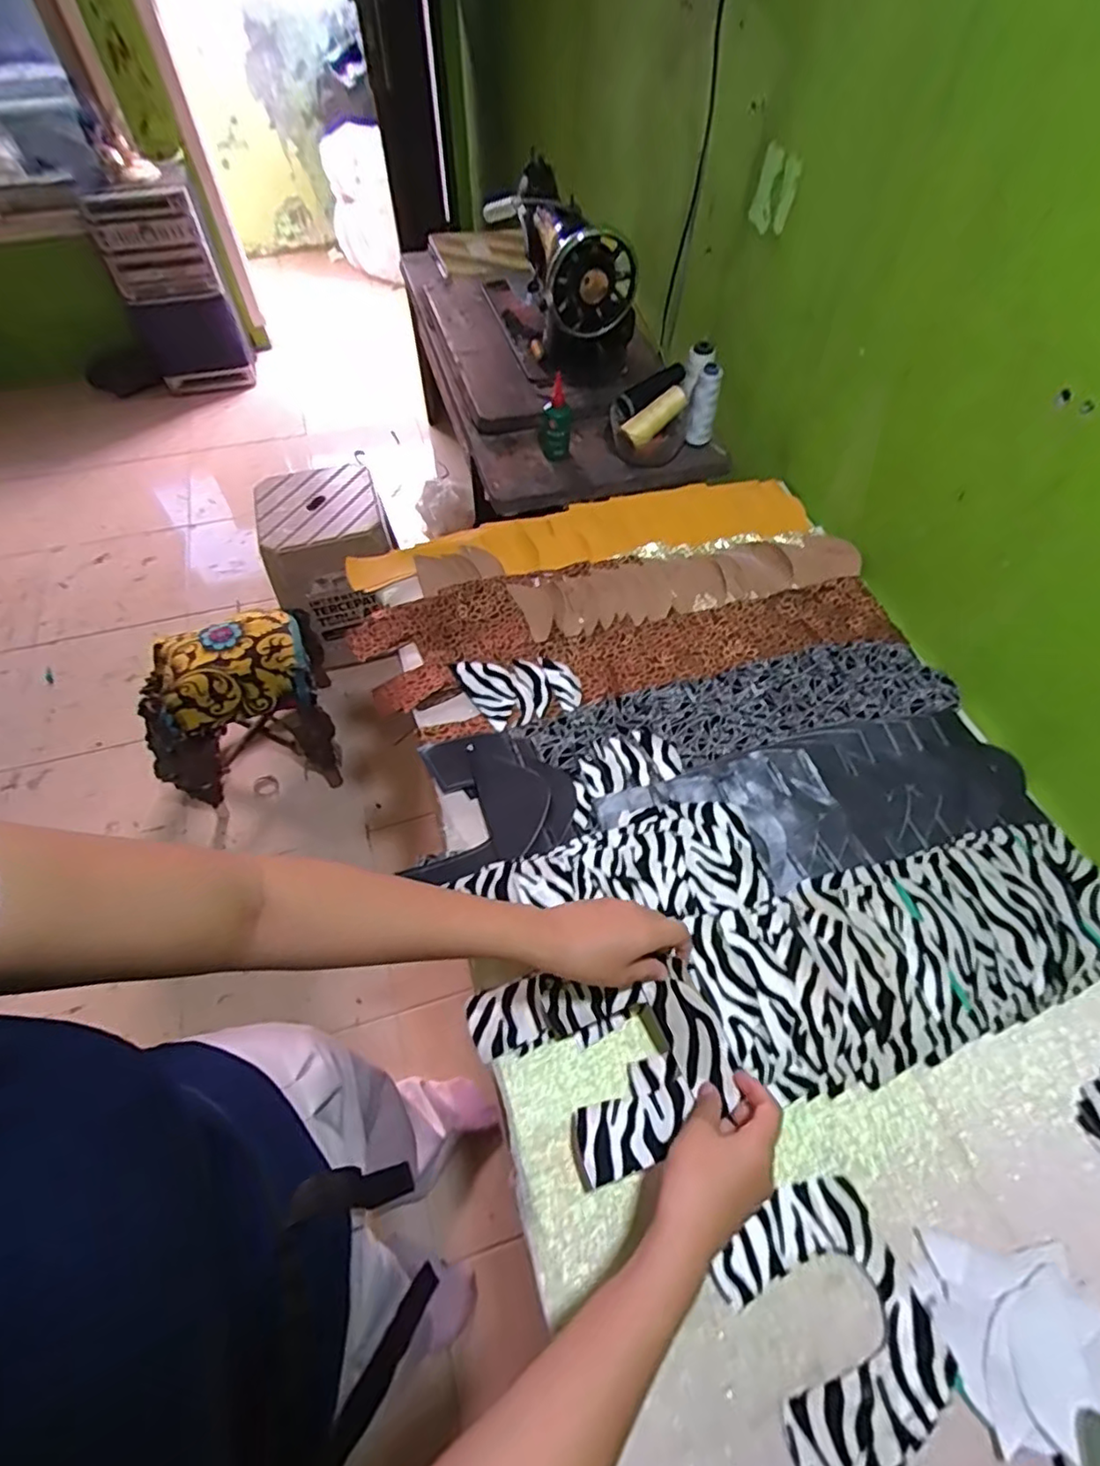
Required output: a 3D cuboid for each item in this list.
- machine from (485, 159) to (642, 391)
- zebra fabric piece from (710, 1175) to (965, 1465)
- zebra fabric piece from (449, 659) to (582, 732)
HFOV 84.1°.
[{"bbox_3d":[0.016,-0.768,1.029,0.150,0.206,0.329,-18,59,-11],"label":"machine"},{"bbox_3d":[0.193,0.401,0.419,0.121,0.008,0.134,-21,55,-11],"label":"zebra fabric piece"},{"bbox_3d":[-0.037,-0.047,0.700,0.140,0.010,0.089,-4,57,-2],"label":"zebra fabric piece"}]

